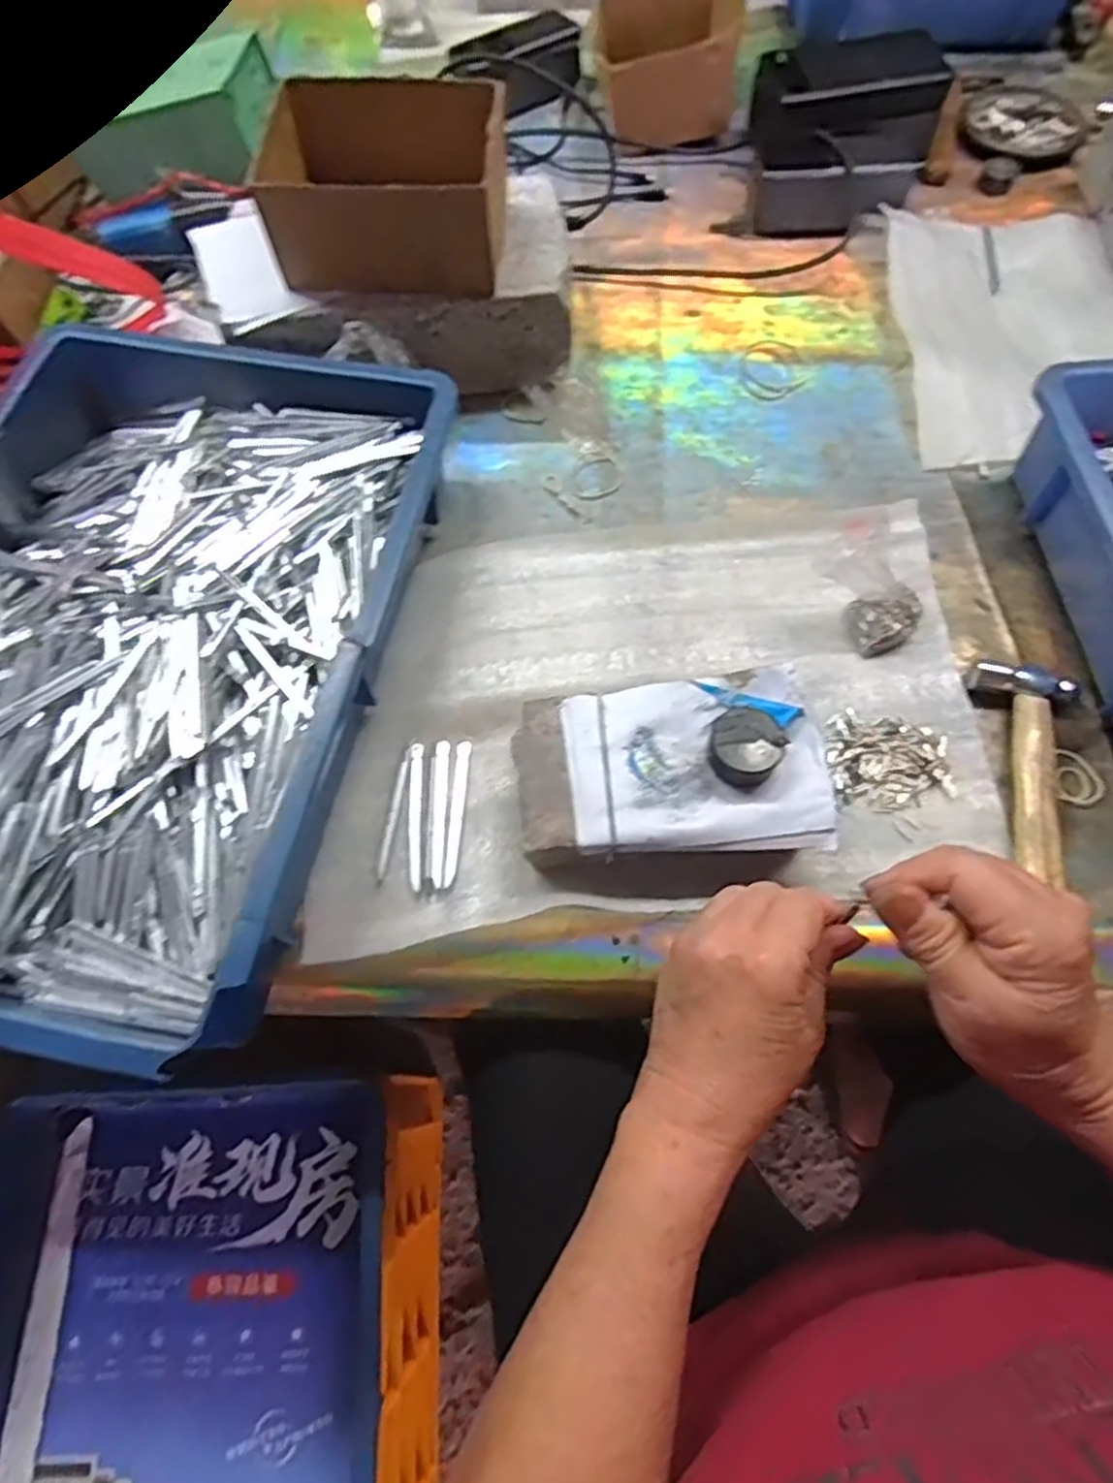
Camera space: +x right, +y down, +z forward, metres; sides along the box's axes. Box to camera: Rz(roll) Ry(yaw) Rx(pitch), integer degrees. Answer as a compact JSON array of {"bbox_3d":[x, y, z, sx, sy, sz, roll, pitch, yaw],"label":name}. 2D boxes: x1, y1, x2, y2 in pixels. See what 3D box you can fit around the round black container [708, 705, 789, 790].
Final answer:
[{"bbox_3d":[0.101,0.002,0.405,0.039,0.021,0.038,-1,65,2],"label":"round black container"}]

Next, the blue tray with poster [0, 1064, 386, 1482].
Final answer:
[{"bbox_3d":[-0.264,0.477,0.506,0.275,0.087,0.437,-4,65,0],"label":"blue tray with poster"}]

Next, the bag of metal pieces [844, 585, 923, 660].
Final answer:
[{"bbox_3d":[0.214,-0.078,0.486,0.048,0.024,0.036,-13,65,-4],"label":"bag of metal pieces"}]

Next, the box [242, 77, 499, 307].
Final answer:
[{"bbox_3d":[-0.112,-0.373,0.512,0.154,0.072,0.117,-1,65,1],"label":"box"}]

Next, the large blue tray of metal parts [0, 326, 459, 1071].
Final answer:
[{"bbox_3d":[-0.246,-0.056,0.453,0.292,0.077,0.436,9,66,6],"label":"large blue tray of metal parts"}]

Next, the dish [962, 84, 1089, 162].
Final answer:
[{"bbox_3d":[0.445,-0.590,0.720,0.108,0.011,0.116,-1,65,2],"label":"dish"}]

